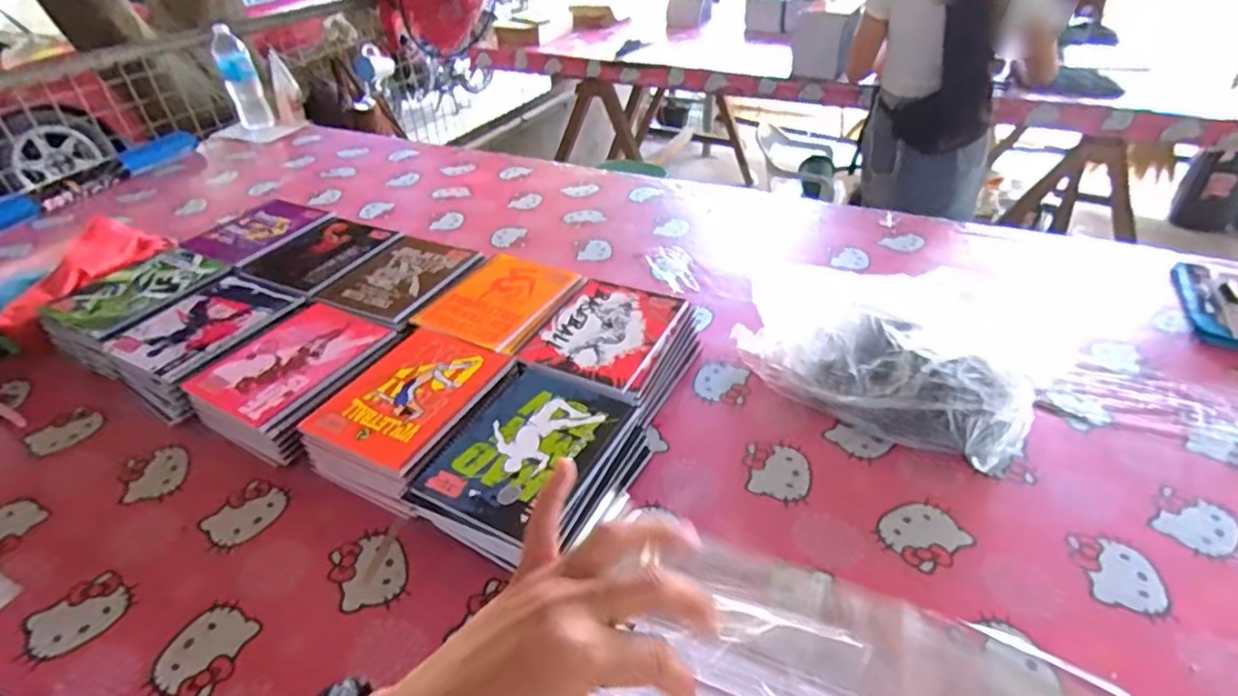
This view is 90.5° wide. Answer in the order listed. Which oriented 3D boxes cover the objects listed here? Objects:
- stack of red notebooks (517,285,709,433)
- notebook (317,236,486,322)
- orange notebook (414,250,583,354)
[{"bbox_3d":[-0.004,0.004,0.812,0.173,0.080,0.201,15,43,21],"label":"stack of red notebooks"},{"bbox_3d":[-0.325,-0.109,0.916,0.161,0.010,0.202,17,43,23],"label":"notebook"},{"bbox_3d":[-0.160,-0.072,0.856,0.172,0.011,0.204,16,43,22],"label":"orange notebook"}]

